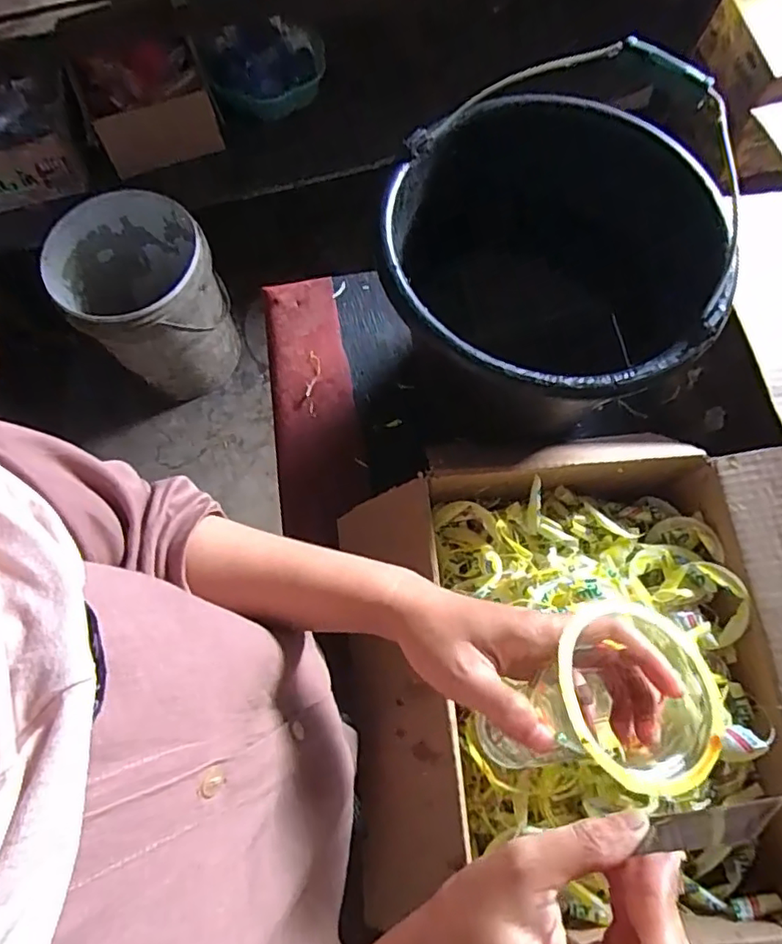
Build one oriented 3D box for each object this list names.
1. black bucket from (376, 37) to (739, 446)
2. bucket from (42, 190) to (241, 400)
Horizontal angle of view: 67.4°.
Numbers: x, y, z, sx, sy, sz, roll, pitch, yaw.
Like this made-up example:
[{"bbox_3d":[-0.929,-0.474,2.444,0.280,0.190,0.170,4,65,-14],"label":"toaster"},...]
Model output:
[{"bbox_3d":[0.138,-0.165,0.556,0.271,0.275,0.283,-1,72,2],"label":"black bucket"},{"bbox_3d":[-0.507,-0.365,1.262,0.289,0.337,0.318,-32,74,-8],"label":"bucket"}]

